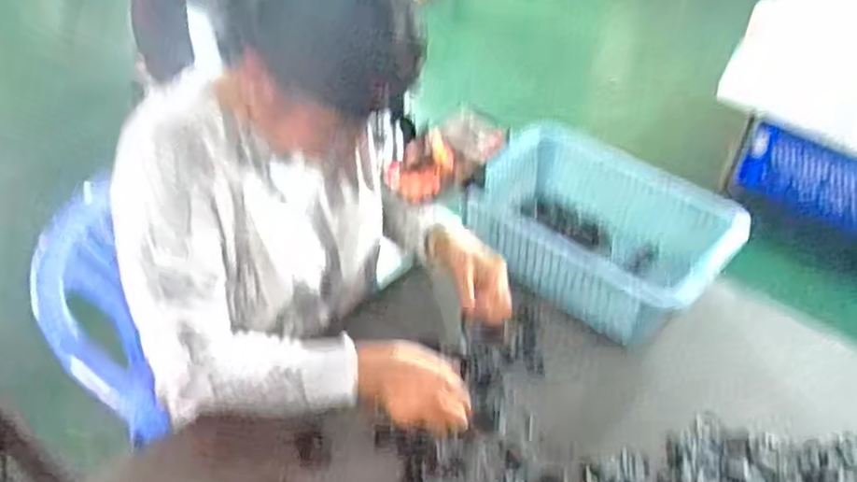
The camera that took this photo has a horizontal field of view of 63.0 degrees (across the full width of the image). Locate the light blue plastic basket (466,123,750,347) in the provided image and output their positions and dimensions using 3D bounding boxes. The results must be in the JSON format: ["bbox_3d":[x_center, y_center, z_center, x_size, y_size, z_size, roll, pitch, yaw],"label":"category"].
[{"bbox_3d":[0.269,-0.025,1.120,0.387,0.119,0.342,32,45,28],"label":"light blue plastic basket"}]

